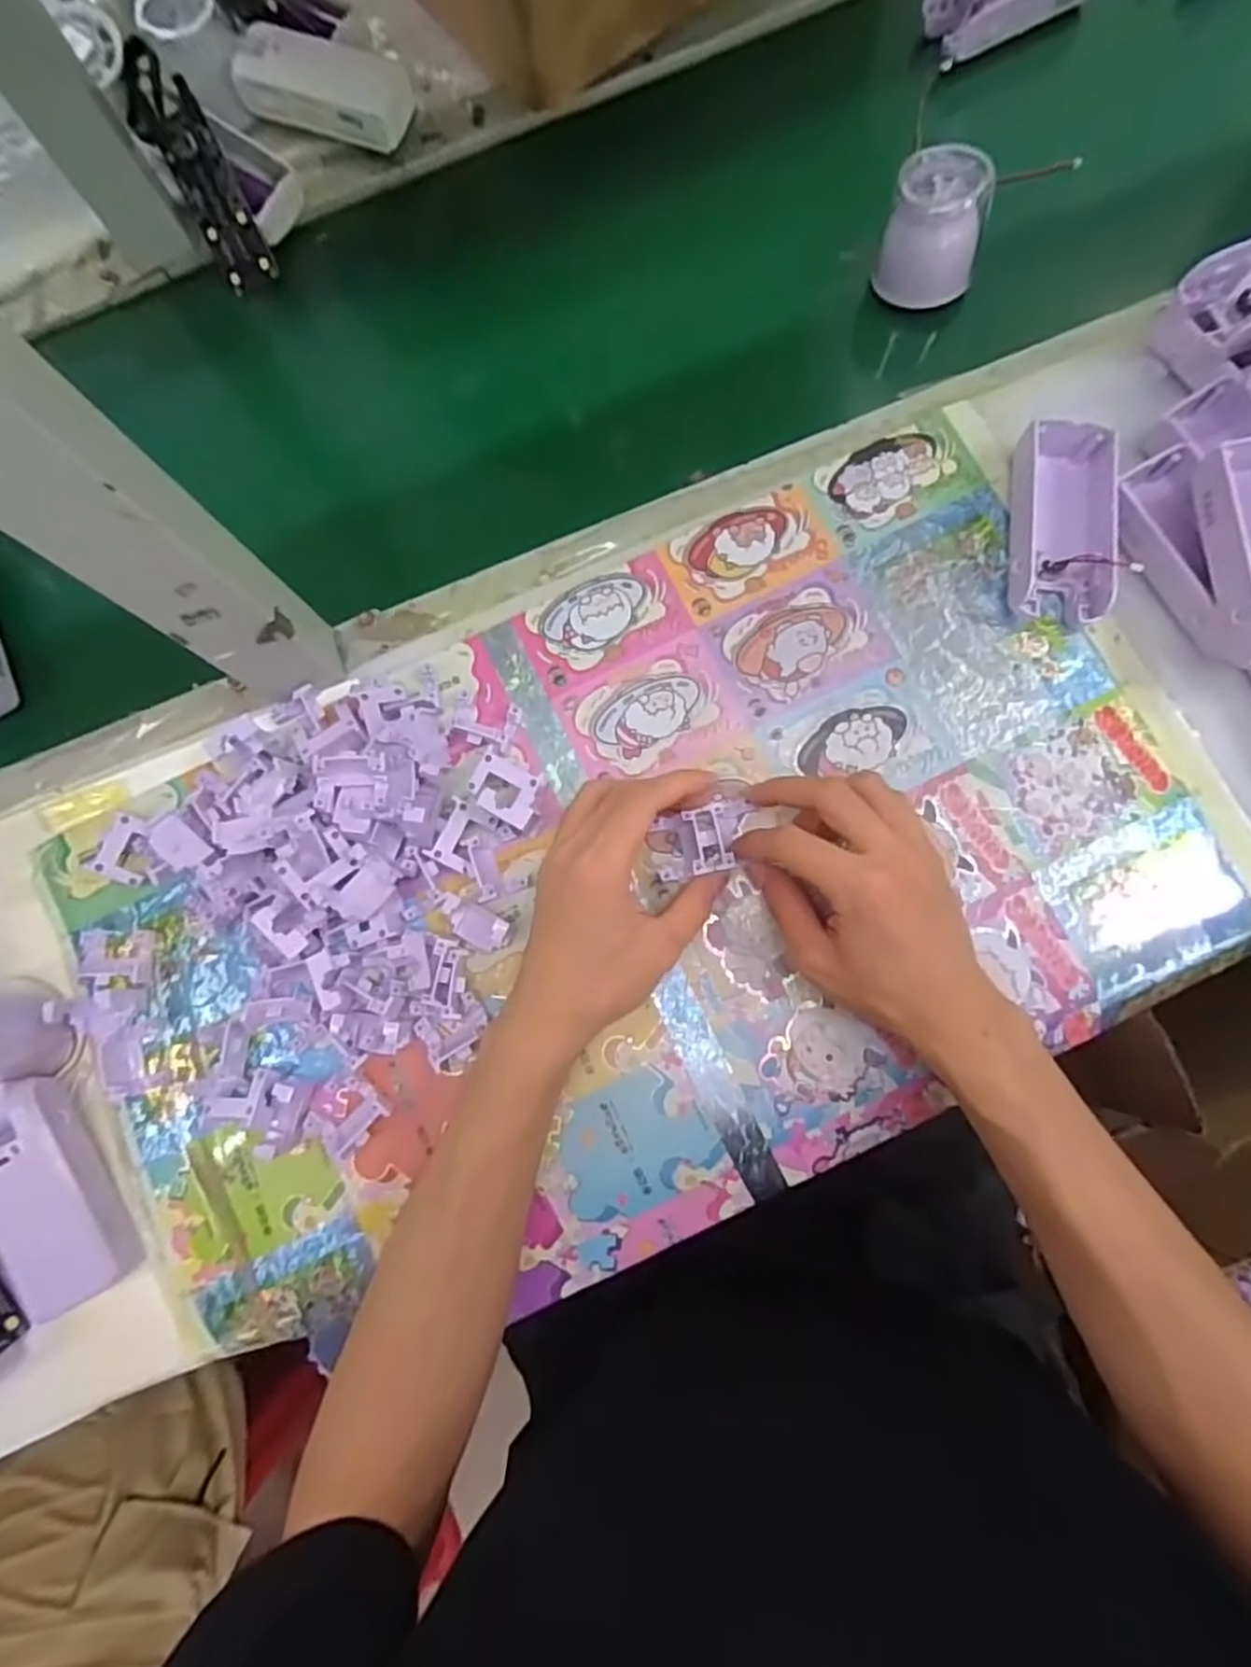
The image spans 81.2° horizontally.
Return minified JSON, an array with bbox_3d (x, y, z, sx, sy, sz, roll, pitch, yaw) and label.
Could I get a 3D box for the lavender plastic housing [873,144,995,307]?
[{"bbox_3d":[0.183,-0.357,0.430,0.055,0.051,0.052,0,82,2],"label":"lavender plastic housing"}]

